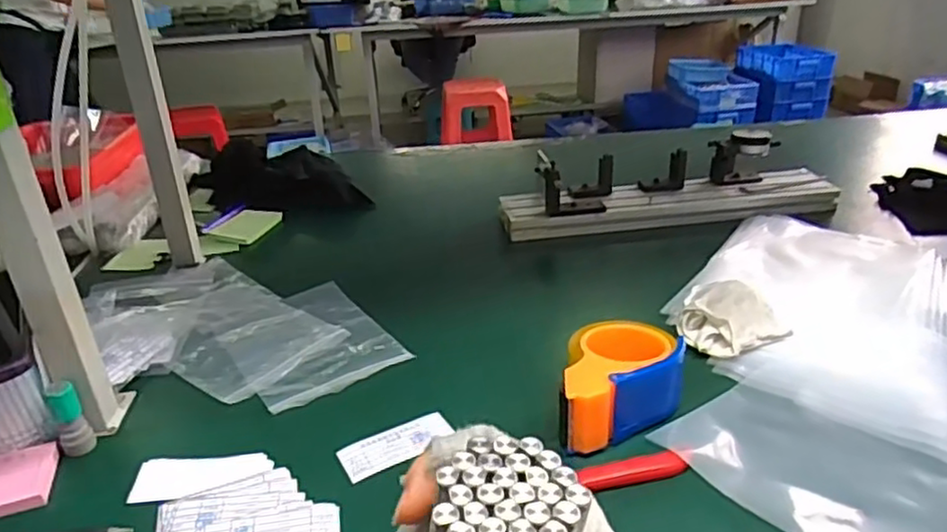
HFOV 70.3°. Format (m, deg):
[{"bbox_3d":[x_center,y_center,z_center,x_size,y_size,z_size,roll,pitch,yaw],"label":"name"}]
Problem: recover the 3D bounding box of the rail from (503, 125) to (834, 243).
[{"bbox_3d":[0.279,-0.117,0.977,0.479,0.091,0.114,-4,27,-1],"label":"rail"}]

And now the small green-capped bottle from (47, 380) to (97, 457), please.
[{"bbox_3d":[-0.342,0.130,0.570,0.025,0.064,0.024,-23,32,-35],"label":"small green-capped bottle"}]

